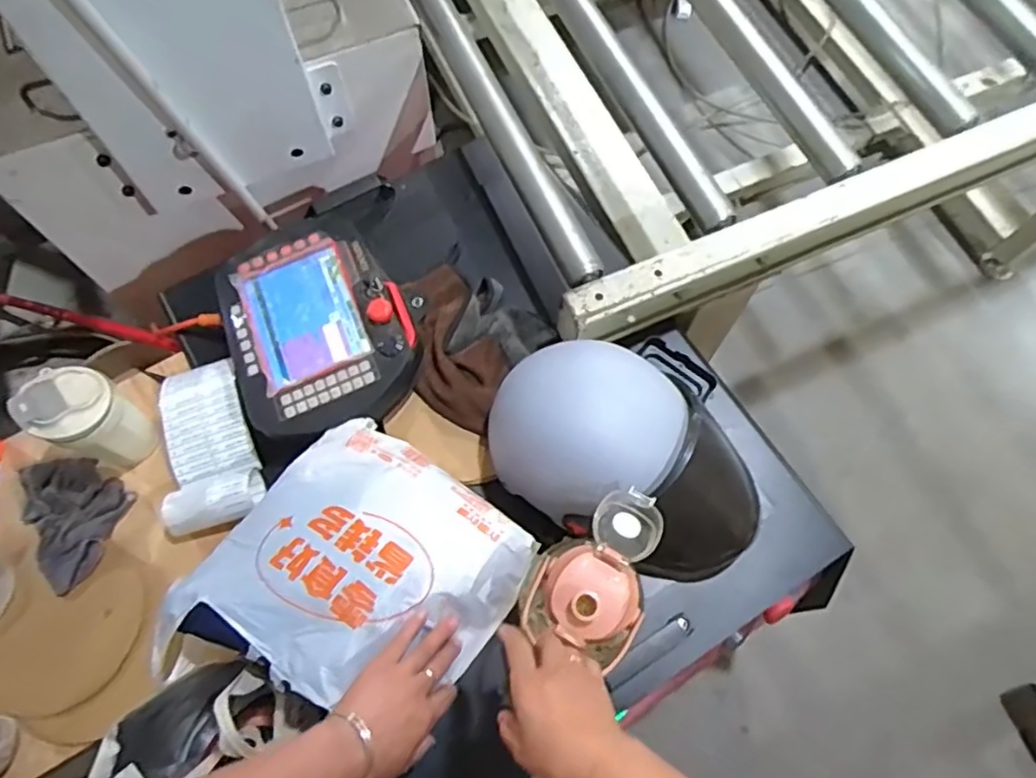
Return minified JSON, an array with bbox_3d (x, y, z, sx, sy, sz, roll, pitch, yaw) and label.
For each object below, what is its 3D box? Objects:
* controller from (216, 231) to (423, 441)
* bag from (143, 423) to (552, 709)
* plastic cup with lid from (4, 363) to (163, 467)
[{"bbox_3d":[-0.248,-0.080,0.829,0.222,0.067,0.278,-18,69,-7],"label":"controller"},{"bbox_3d":[-0.162,0.188,0.669,0.271,0.101,0.278,34,72,13],"label":"bag"},{"bbox_3d":[-0.489,0.036,0.774,0.081,0.186,0.080,0,68,0],"label":"plastic cup with lid"}]

